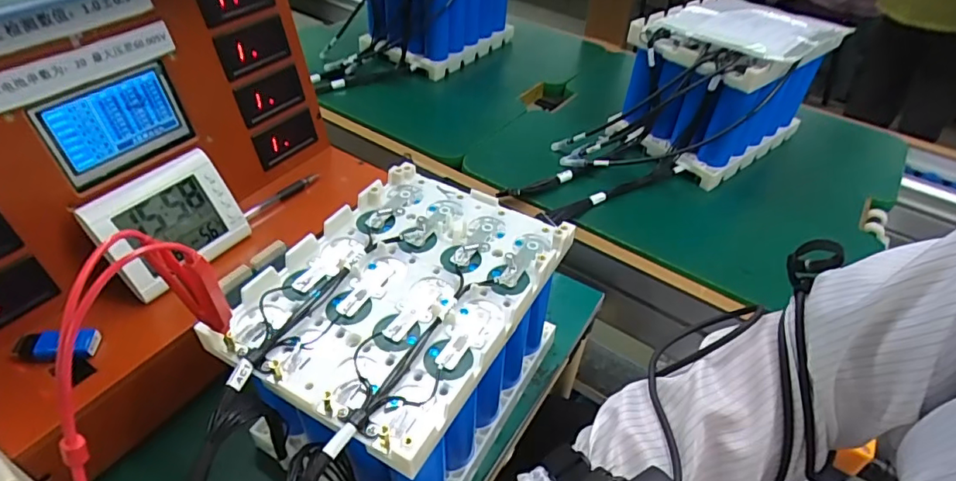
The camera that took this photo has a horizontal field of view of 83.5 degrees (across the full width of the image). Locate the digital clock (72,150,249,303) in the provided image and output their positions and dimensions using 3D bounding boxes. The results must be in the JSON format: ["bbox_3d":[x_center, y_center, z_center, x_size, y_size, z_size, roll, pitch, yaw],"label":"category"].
[{"bbox_3d":[-0.266,-0.014,0.466,0.017,0.092,0.107,6,38,42],"label":"digital clock"}]

